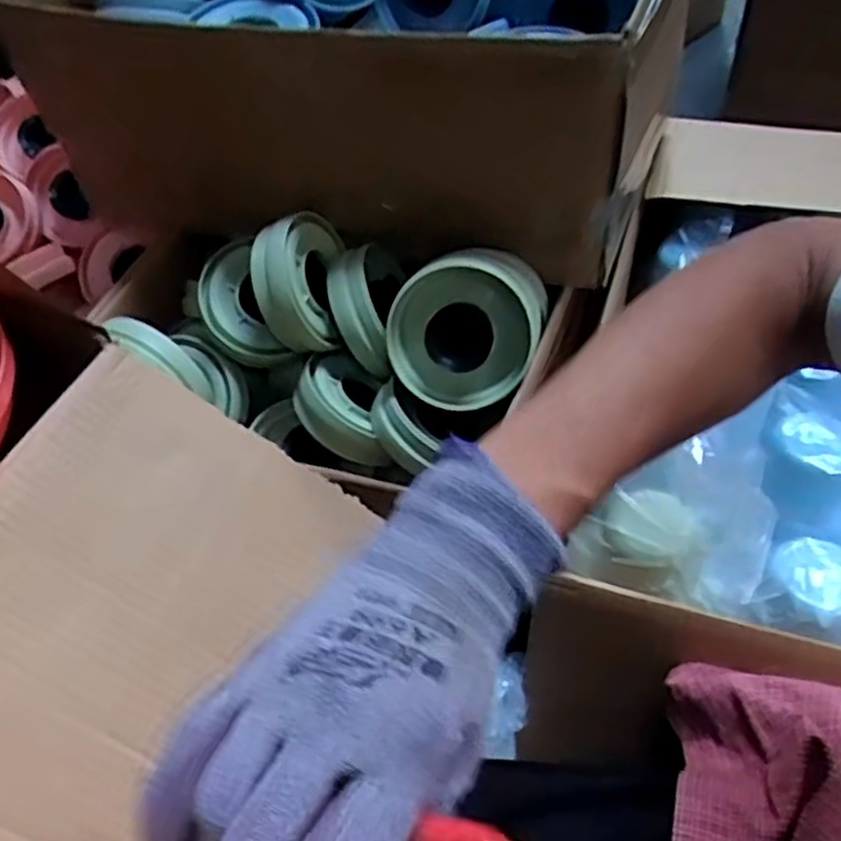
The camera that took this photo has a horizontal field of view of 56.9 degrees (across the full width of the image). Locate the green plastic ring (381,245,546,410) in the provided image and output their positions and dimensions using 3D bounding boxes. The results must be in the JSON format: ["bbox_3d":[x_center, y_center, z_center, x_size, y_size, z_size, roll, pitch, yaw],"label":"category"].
[{"bbox_3d":[0.044,-0.090,0.716,0.140,0.151,0.096,23,13,-11],"label":"green plastic ring"}]

